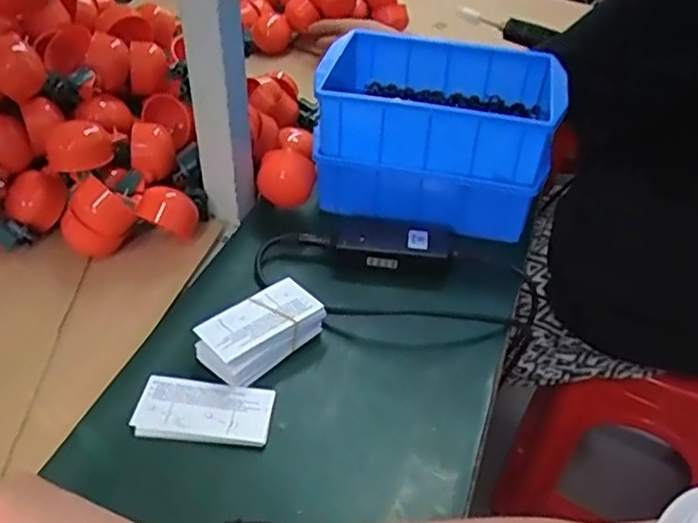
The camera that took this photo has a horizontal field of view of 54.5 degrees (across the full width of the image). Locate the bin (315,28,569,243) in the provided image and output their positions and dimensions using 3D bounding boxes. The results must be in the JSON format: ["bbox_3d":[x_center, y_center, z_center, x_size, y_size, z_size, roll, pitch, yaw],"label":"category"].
[{"bbox_3d":[0.098,-0.148,0.771,0.248,0.147,0.179,9,41,8],"label":"bin"}]

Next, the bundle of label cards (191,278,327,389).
[{"bbox_3d":[-0.077,0.061,0.597,0.107,0.031,0.057,-32,51,-34],"label":"bundle of label cards"}]

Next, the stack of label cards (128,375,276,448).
[{"bbox_3d":[-0.116,0.118,0.546,0.107,0.004,0.060,6,40,5],"label":"stack of label cards"}]

